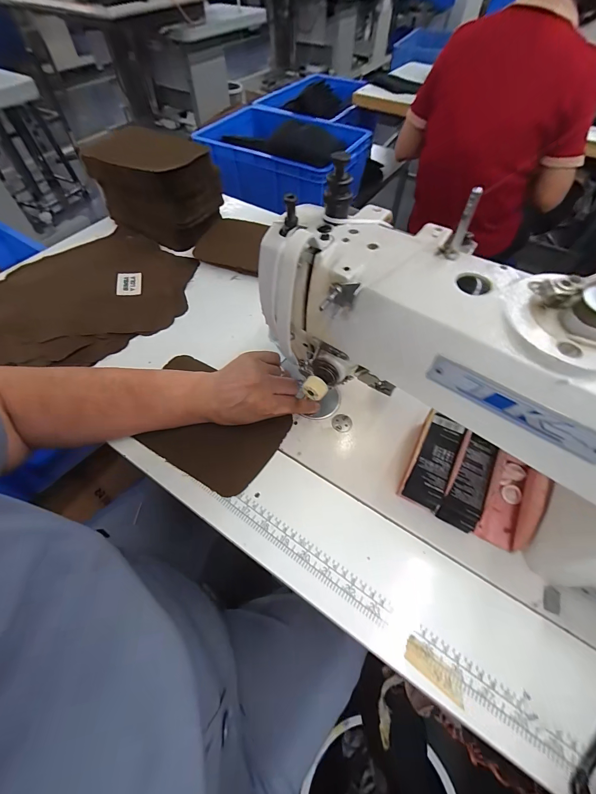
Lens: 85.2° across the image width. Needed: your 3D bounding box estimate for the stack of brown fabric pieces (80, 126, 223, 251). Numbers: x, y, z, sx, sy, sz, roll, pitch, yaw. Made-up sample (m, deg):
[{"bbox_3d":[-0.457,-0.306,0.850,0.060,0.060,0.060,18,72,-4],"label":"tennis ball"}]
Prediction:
[{"bbox_3d":[-0.245,-0.367,0.574,0.175,0.128,0.118,20,58,13],"label":"stack of brown fabric pieces"}]

